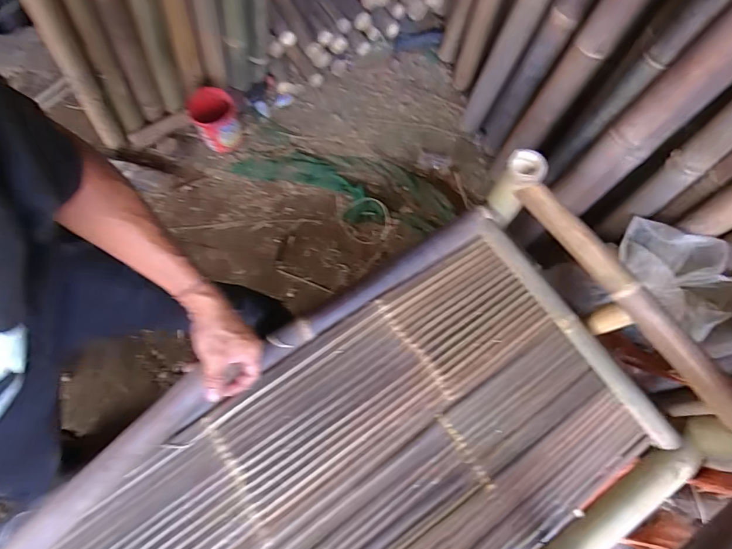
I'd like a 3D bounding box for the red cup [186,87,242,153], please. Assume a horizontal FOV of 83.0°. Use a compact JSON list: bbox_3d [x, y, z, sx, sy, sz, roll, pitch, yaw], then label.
[{"bbox_3d":[-0.498,-0.511,1.385,0.140,0.168,0.147,-1,71,2],"label":"red cup"}]

